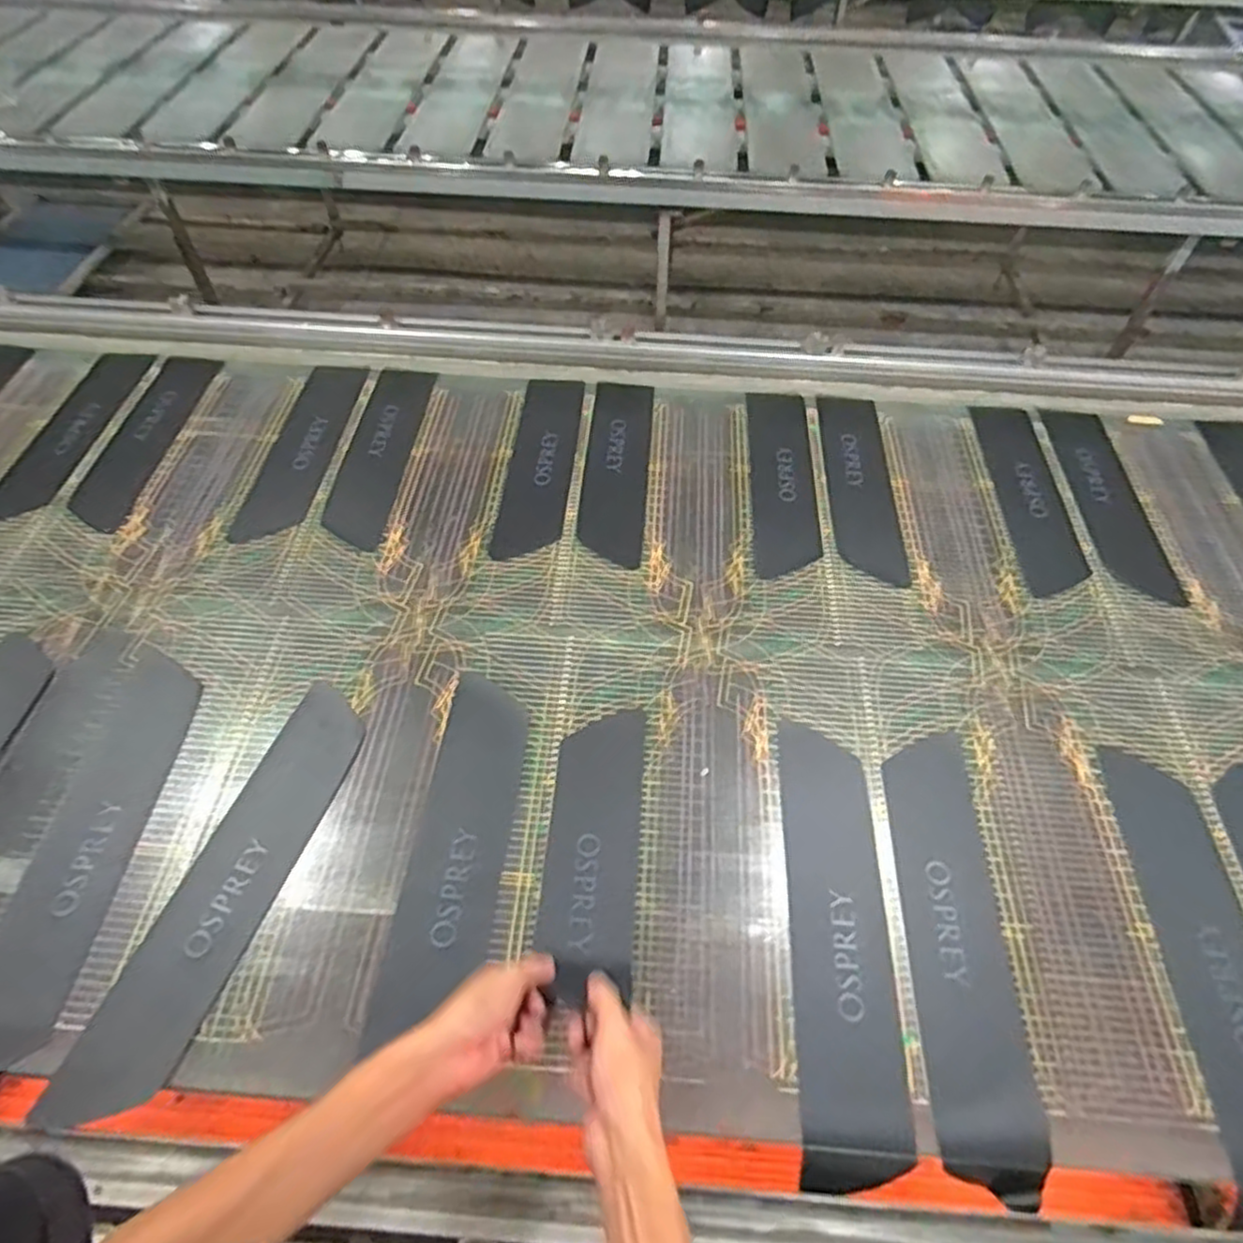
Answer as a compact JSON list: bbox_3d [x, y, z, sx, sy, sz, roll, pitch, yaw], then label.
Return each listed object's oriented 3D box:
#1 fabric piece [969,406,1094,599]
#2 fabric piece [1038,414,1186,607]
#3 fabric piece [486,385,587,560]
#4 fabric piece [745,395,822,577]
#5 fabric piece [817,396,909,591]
[{"bbox_3d":[0.656,-0.209,1.148,0.104,0.008,0.409,2,54,1],"label":"fabric piece"},{"bbox_3d":[0.775,-0.204,1.144,0.110,0.009,0.409,2,54,0],"label":"fabric piece"},{"bbox_3d":[-0.131,-0.263,1.169,0.105,0.010,0.419,4,56,2],"label":"fabric piece"},{"bbox_3d":[0.261,-0.237,1.163,0.108,0.010,0.423,4,55,3],"label":"fabric piece"},{"bbox_3d":[0.385,-0.230,1.156,0.098,0.006,0.418,4,54,2],"label":"fabric piece"}]

